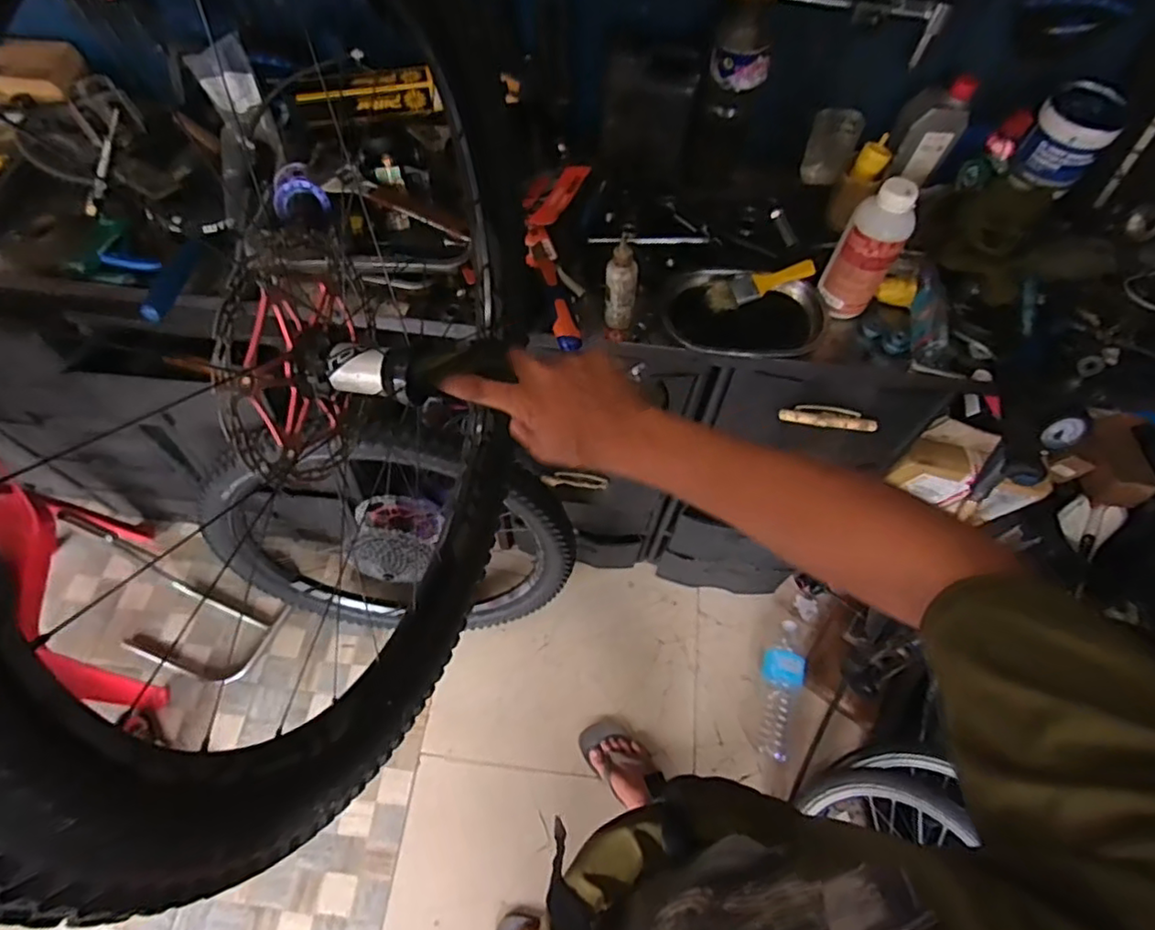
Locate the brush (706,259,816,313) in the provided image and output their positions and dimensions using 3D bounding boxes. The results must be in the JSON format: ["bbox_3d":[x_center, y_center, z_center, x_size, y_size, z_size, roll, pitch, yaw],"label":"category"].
[{"bbox_3d":[0.252,-0.251,0.854,0.149,0.019,0.048,-18,62,6],"label":"brush"}]

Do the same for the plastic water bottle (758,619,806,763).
[{"bbox_3d":[0.463,0.504,1.402,0.086,0.071,0.315,12,61,5],"label":"plastic water bottle"}]

